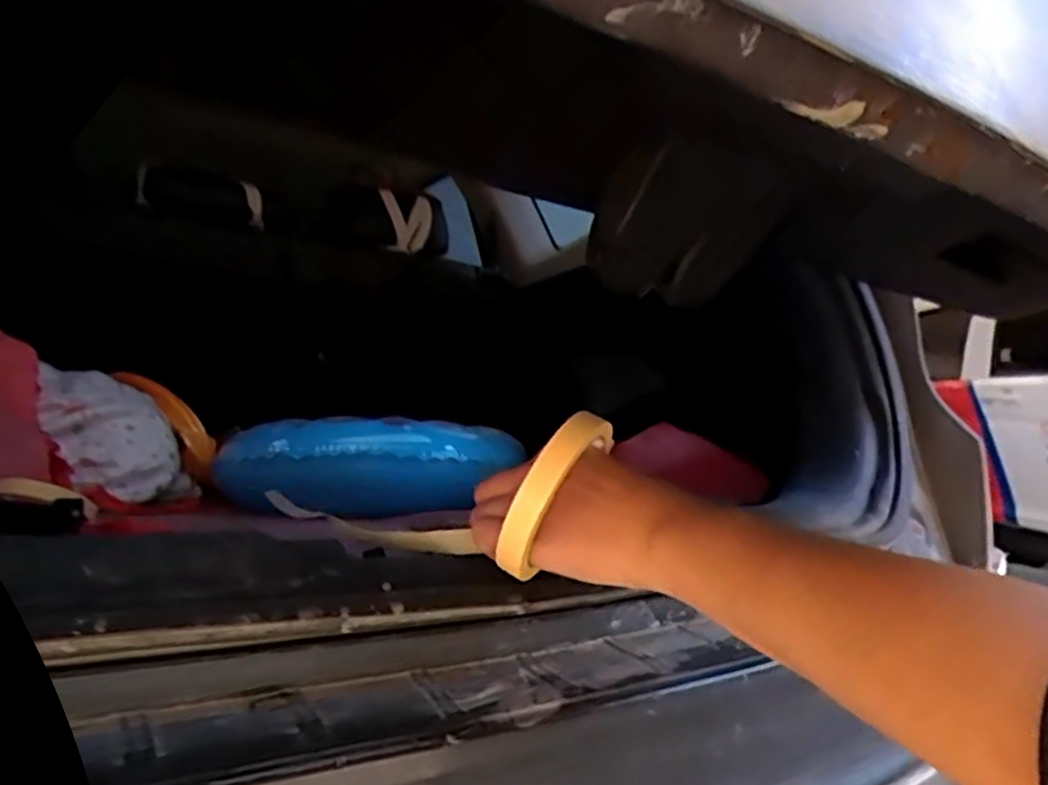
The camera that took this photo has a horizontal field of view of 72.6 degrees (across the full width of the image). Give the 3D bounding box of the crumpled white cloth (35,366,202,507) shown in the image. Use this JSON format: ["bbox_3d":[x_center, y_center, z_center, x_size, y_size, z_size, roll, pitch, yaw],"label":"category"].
[{"bbox_3d":[-0.546,0.056,0.969,0.192,0.166,0.194,4,-4,-29],"label":"crumpled white cloth"}]

